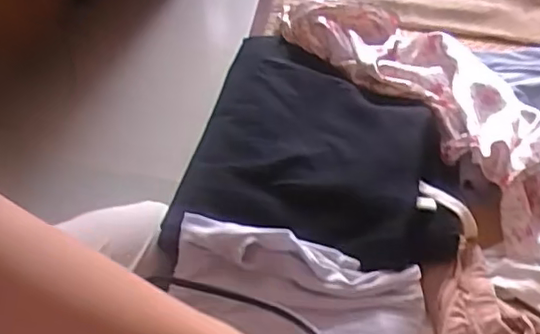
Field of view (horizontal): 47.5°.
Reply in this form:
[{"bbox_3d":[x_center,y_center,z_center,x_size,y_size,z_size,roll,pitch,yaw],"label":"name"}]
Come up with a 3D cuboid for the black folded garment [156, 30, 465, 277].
[{"bbox_3d":[0.059,-0.038,0.638,0.271,0.043,0.305,7,53,5],"label":"black folded garment"}]

